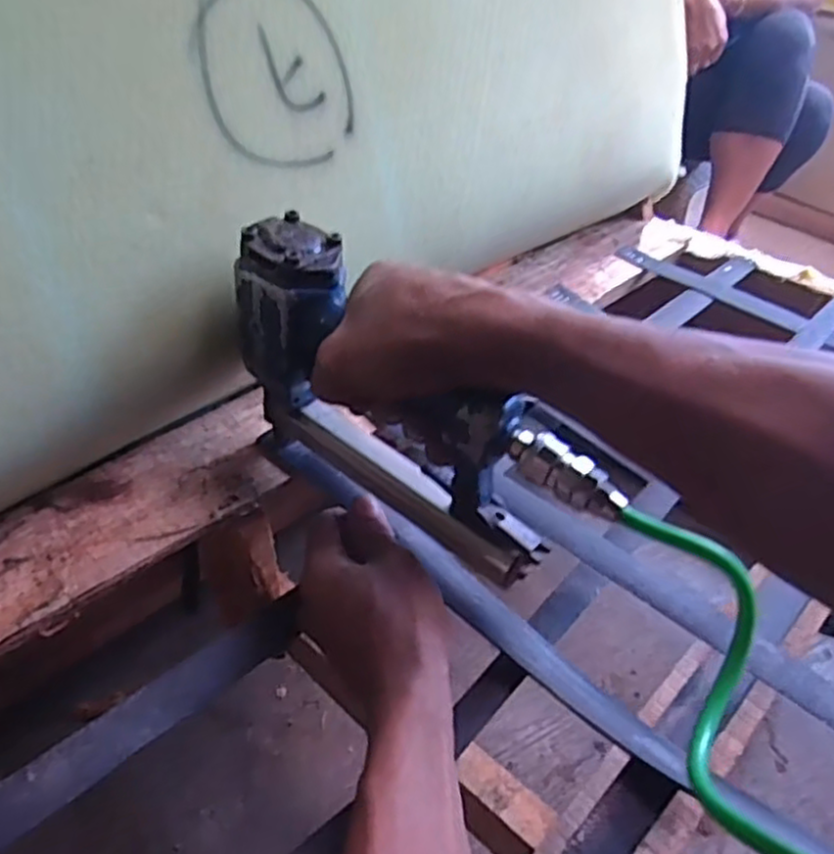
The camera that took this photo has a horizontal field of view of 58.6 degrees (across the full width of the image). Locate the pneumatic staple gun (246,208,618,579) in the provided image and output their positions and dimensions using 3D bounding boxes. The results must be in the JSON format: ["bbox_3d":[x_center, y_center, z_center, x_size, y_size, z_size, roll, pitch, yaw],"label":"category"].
[{"bbox_3d":[-0.001,-0.010,0.386,0.218,0.136,0.040,28,47,27],"label":"pneumatic staple gun"}]

